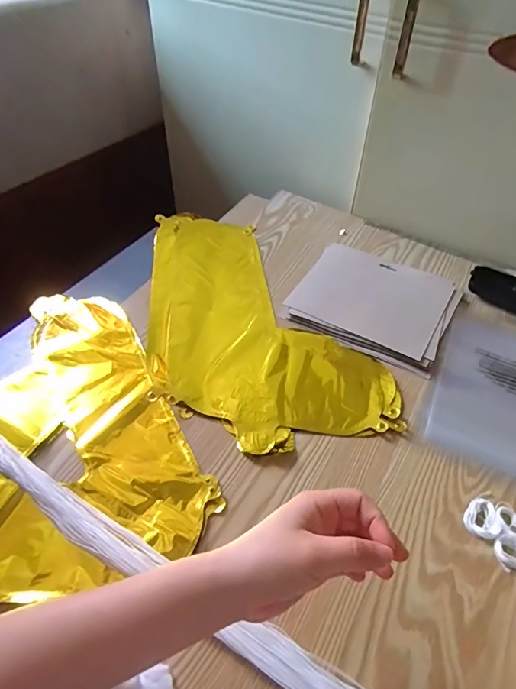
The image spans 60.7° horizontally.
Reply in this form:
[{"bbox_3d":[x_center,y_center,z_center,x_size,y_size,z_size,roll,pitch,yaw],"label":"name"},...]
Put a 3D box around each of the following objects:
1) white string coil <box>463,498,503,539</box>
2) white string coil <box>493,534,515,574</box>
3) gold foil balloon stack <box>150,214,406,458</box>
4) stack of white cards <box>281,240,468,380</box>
[{"bbox_3d":[0.209,0.161,0.408,0.030,0.007,0.036,31,53,23],"label":"white string coil"},{"bbox_3d":[0.226,0.185,0.394,0.026,0.005,0.029,-4,48,-6],"label":"white string coil"},{"bbox_3d":[-0.032,-0.037,0.580,0.227,0.016,0.434,-21,52,-21],"label":"gold foil balloon stack"},{"bbox_3d":[0.161,-0.061,0.610,0.203,0.012,0.180,21,50,16],"label":"stack of white cards"}]

